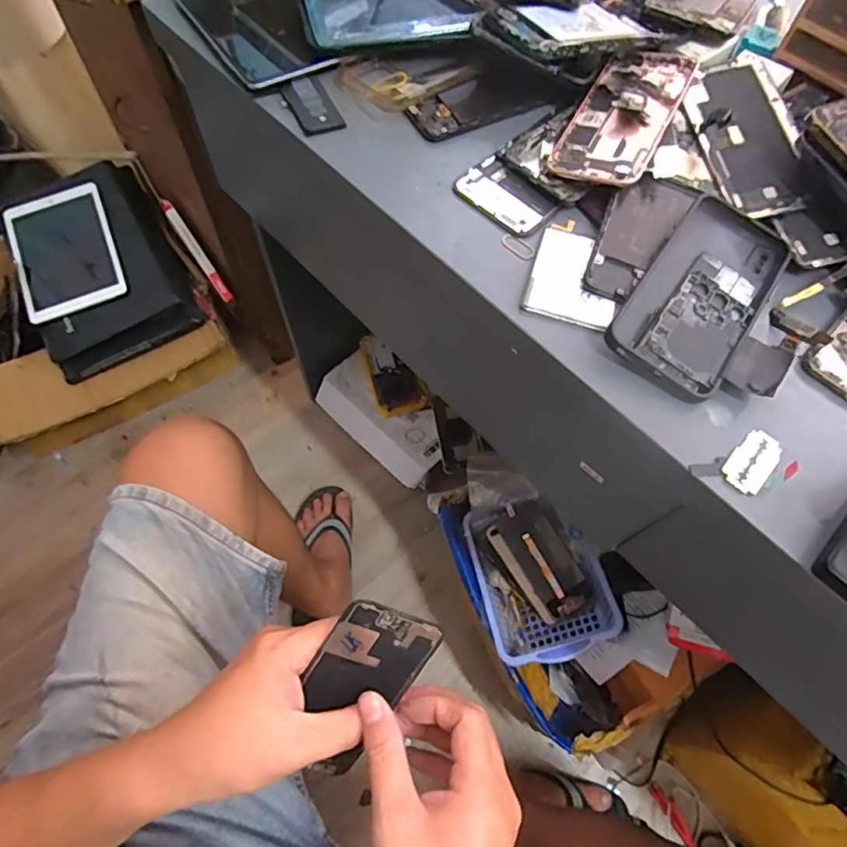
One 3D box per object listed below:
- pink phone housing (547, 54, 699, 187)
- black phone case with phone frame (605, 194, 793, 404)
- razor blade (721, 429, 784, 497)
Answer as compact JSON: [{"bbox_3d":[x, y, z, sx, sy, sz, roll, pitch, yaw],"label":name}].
[{"bbox_3d":[0.148,-0.229,0.403,0.066,0.009,0.134,24,74,20],"label":"pink phone housing"},{"bbox_3d":[0.181,-0.086,0.353,0.072,0.013,0.150,33,67,13],"label":"black phone case with phone frame"},{"bbox_3d":[0.189,0.021,0.311,0.022,0.004,0.041,41,69,16],"label":"razor blade"}]

